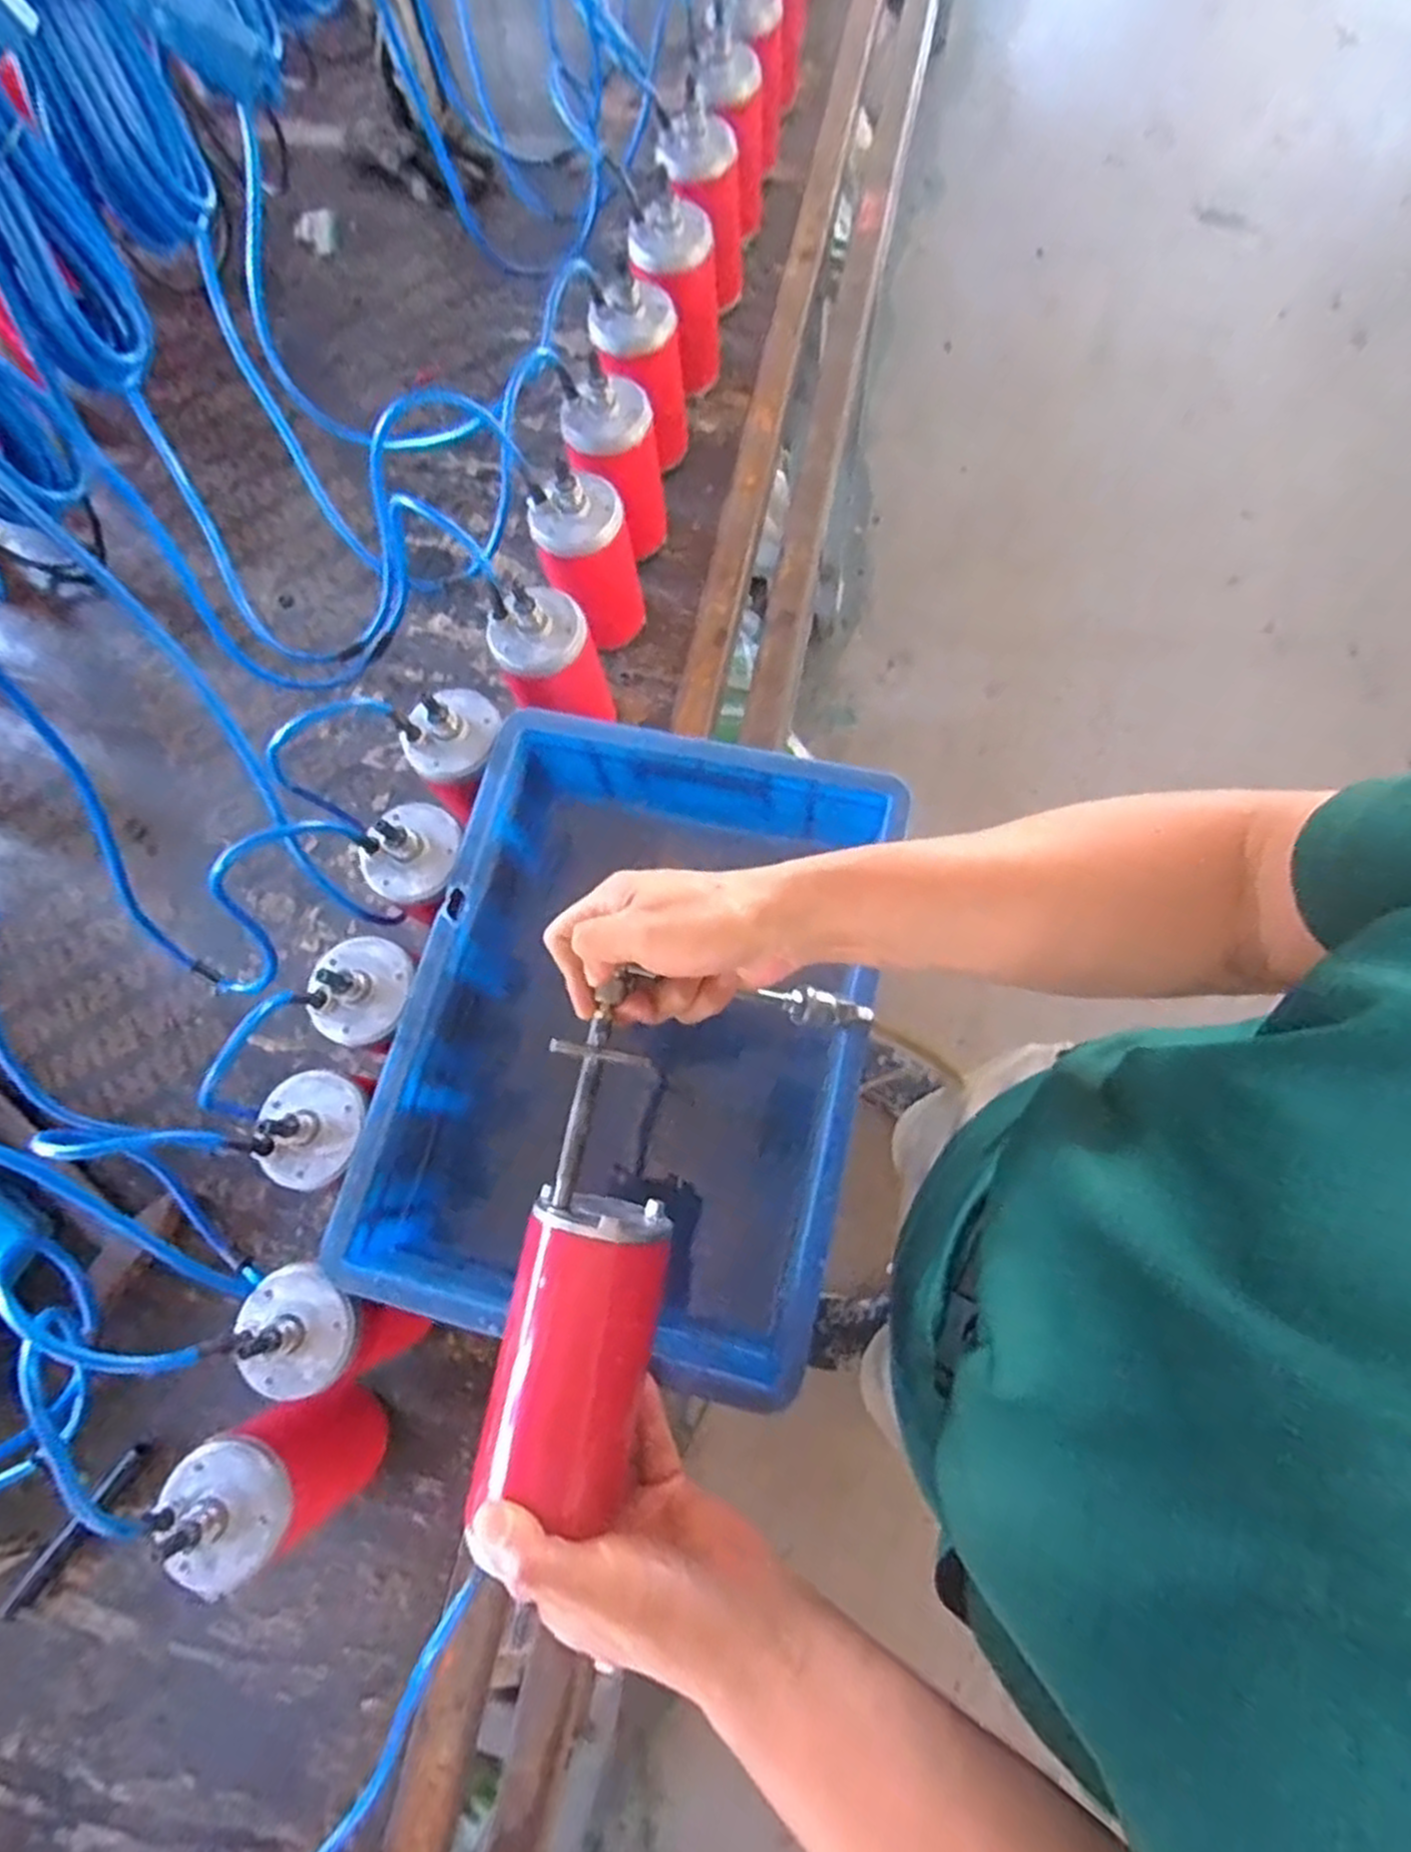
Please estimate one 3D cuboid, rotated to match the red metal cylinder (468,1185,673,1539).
[{"bbox_3d":[-0.068,0.222,0.420,0.074,0.087,0.149,10,75,5],"label":"red metal cylinder"}]

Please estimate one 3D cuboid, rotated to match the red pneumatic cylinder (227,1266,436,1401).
[{"bbox_3d":[-0.242,0.257,0.514,0.077,0.142,0.070,20,77,9],"label":"red pneumatic cylinder"}]

